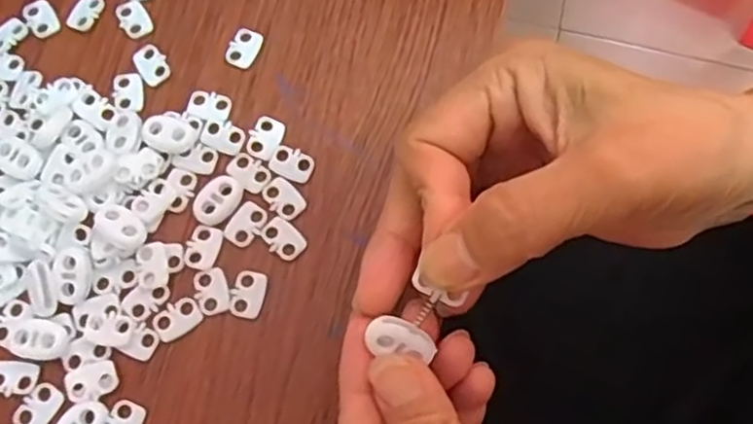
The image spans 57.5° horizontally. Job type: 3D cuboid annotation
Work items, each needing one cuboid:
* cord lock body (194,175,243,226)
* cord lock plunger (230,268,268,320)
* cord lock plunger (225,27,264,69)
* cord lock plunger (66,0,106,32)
[{"bbox_3d":[-0.066,-0.005,0.286,0.015,0.004,0.023,37,74,10],"label":"cord lock body"},{"bbox_3d":[-0.052,0.032,0.275,0.013,0.004,0.019,13,71,2],"label":"cord lock plunger"},{"bbox_3d":[-0.060,-0.075,0.310,0.013,0.004,0.019,23,72,6],"label":"cord lock plunger"},{"bbox_3d":[-0.133,-0.092,0.314,0.011,0.004,0.018,25,72,6],"label":"cord lock plunger"}]

